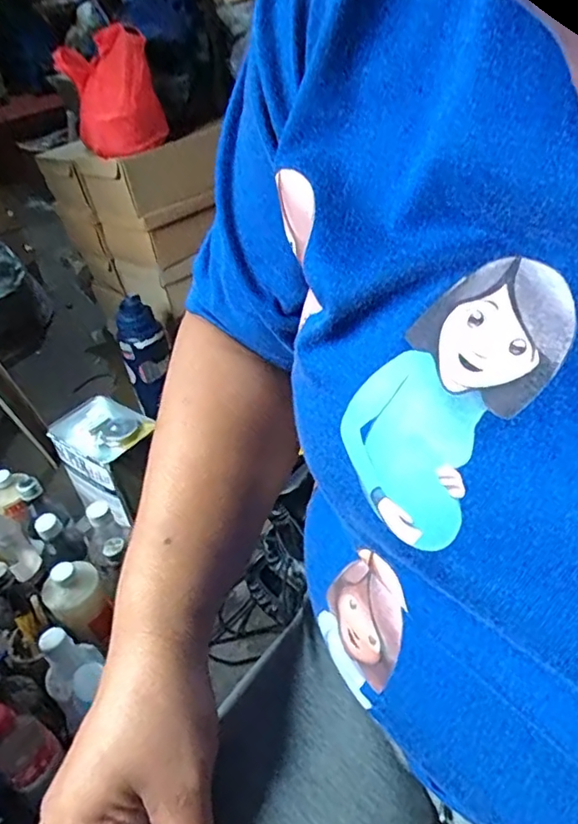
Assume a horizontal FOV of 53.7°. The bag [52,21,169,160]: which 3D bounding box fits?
[{"bbox_3d":[-0.316,-0.573,1.022,0.141,0.181,0.156,-20,37,-16],"label":"bag"}]

